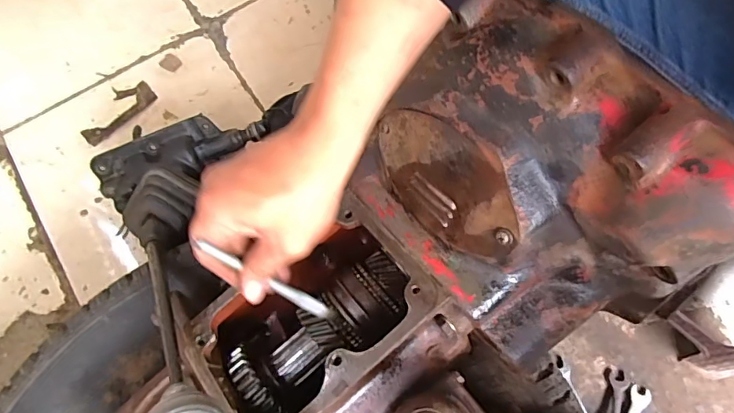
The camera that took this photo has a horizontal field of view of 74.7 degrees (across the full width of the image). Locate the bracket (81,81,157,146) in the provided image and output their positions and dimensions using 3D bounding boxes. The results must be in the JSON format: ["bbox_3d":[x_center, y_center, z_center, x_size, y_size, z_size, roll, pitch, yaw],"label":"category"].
[{"bbox_3d":[-0.441,-0.170,0.844,0.071,0.009,0.140,36,74,14],"label":"bracket"}]

